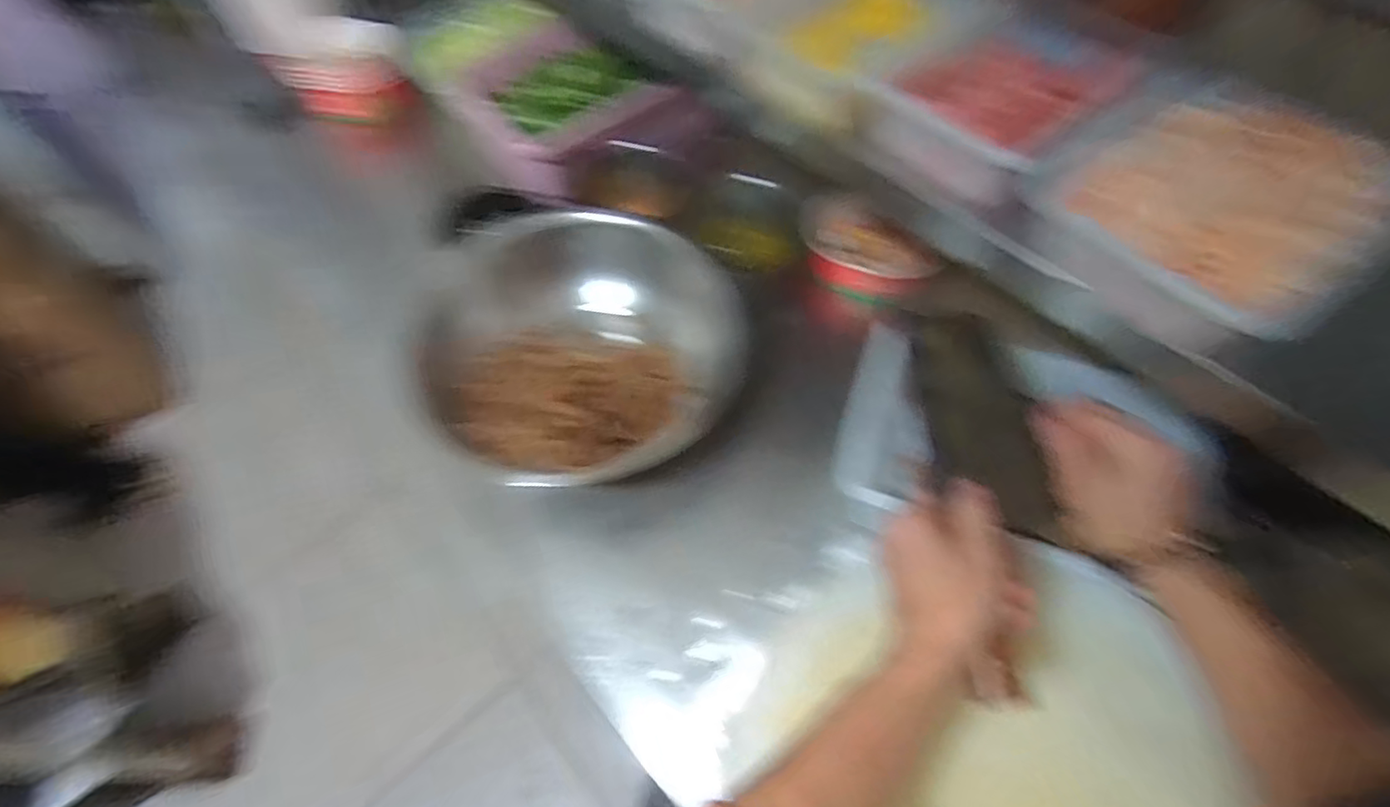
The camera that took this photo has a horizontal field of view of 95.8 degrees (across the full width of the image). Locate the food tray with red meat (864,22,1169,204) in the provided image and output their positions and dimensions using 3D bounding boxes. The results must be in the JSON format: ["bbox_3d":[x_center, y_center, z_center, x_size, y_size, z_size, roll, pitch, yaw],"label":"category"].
[{"bbox_3d":[0.236,-0.236,0.478,0.193,0.047,0.151,-35,62,-17],"label":"food tray with red meat"}]

